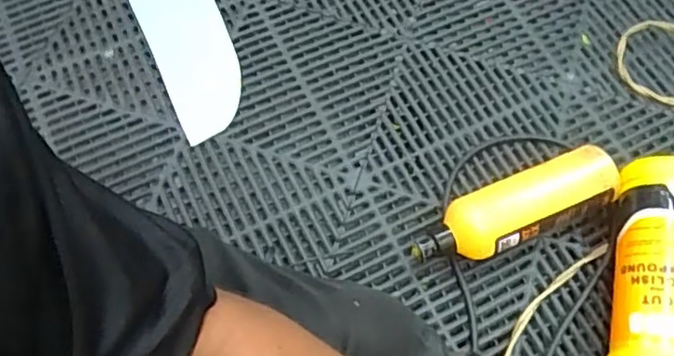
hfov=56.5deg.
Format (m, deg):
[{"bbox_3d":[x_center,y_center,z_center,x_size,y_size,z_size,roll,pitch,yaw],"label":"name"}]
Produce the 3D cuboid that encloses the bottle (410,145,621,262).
[{"bbox_3d":[0.176,0.037,0.630,0.207,0.058,0.061,-21,69,-10],"label":"bottle"}]

